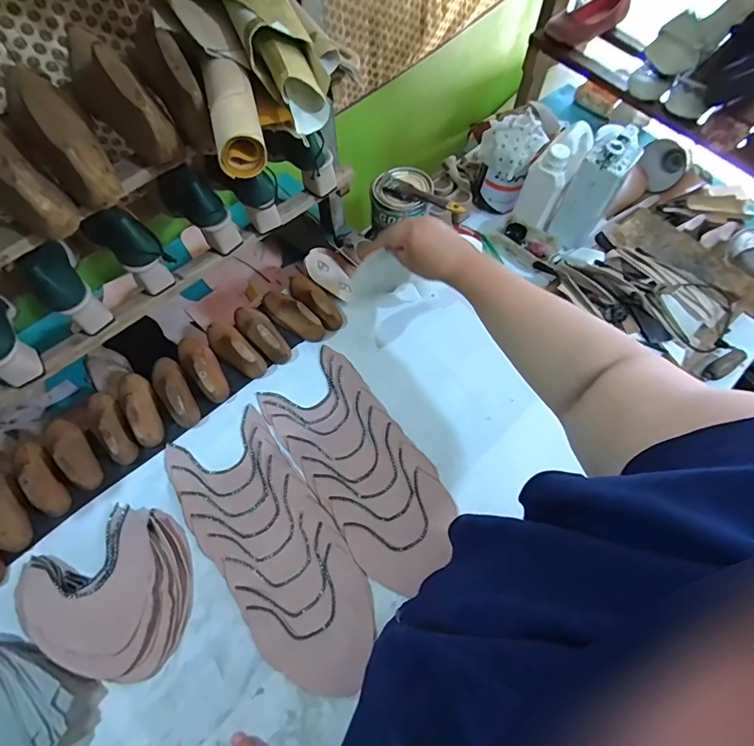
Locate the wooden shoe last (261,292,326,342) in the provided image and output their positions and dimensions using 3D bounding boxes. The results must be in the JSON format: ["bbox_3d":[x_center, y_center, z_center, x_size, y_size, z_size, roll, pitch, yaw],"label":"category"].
[{"bbox_3d":[-0.154,-0.107,0.760,0.137,0.052,0.051,41,72,16],"label":"wooden shoe last"}]

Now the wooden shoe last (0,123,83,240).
[{"bbox_3d":[-0.420,-0.237,0.471,0.065,0.080,0.213,-42,73,-16],"label":"wooden shoe last"}]

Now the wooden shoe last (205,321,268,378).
[{"bbox_3d":[-0.246,-0.047,0.734,0.136,0.052,0.046,37,71,15],"label":"wooden shoe last"}]

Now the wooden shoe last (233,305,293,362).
[{"bbox_3d":[-0.202,-0.073,0.743,0.052,0.053,0.138,-37,72,-15],"label":"wooden shoe last"}]

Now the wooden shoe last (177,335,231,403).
[{"bbox_3d":[-0.299,-0.015,0.720,0.058,0.050,0.147,-35,71,-14],"label":"wooden shoe last"}]

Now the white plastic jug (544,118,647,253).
[{"bbox_3d":[0.386,-0.326,0.767,0.085,0.186,0.094,27,69,11],"label":"white plastic jug"}]

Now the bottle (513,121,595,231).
[{"bbox_3d":[0.326,-0.364,0.793,0.070,0.142,0.113,33,70,13],"label":"bottle"}]

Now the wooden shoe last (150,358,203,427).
[{"bbox_3d":[-0.336,0.027,0.699,0.049,0.057,0.139,-32,70,-13],"label":"wooden shoe last"}]

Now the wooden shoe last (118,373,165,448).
[{"bbox_3d":[-0.385,0.055,0.689,0.052,0.054,0.139,-32,70,-13],"label":"wooden shoe last"}]

